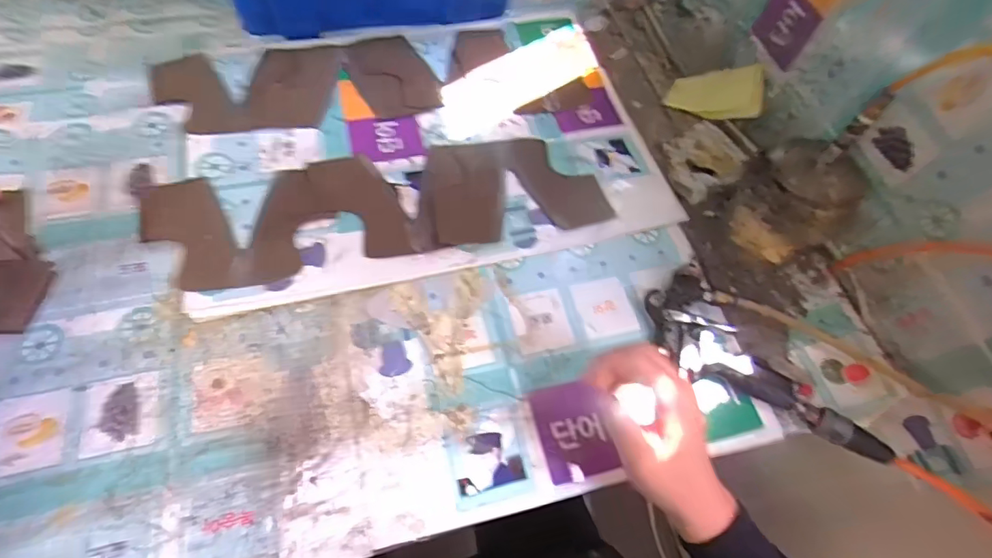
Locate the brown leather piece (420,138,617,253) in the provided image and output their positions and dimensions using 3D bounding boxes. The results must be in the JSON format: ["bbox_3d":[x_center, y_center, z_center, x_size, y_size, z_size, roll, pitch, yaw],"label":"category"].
[{"bbox_3d":[0.014,-0.106,0.585,0.209,0.007,0.134,-9,64,-12],"label":"brown leather piece"}]

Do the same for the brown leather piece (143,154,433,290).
[{"bbox_3d":[-0.223,-0.061,0.539,0.277,0.011,0.142,-10,62,-12],"label":"brown leather piece"}]

